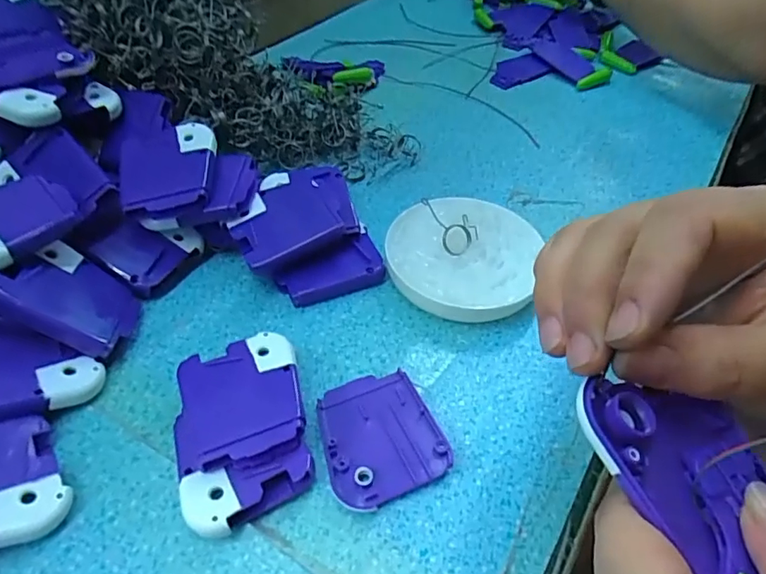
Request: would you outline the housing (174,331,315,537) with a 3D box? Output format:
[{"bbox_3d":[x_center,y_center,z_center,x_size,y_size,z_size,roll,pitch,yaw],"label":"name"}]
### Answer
[{"bbox_3d":[-0.061,0.060,0.231,0.052,0.025,0.082,-9,46,-11],"label":"housing"}]

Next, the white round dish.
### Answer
[{"bbox_3d":[0.046,-0.018,0.312,0.083,0.023,0.086,12,46,9],"label":"white round dish"}]

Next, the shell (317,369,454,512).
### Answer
[{"bbox_3d":[-0.003,0.065,0.241,0.051,0.008,0.060,-15,48,-17],"label":"shell"}]

